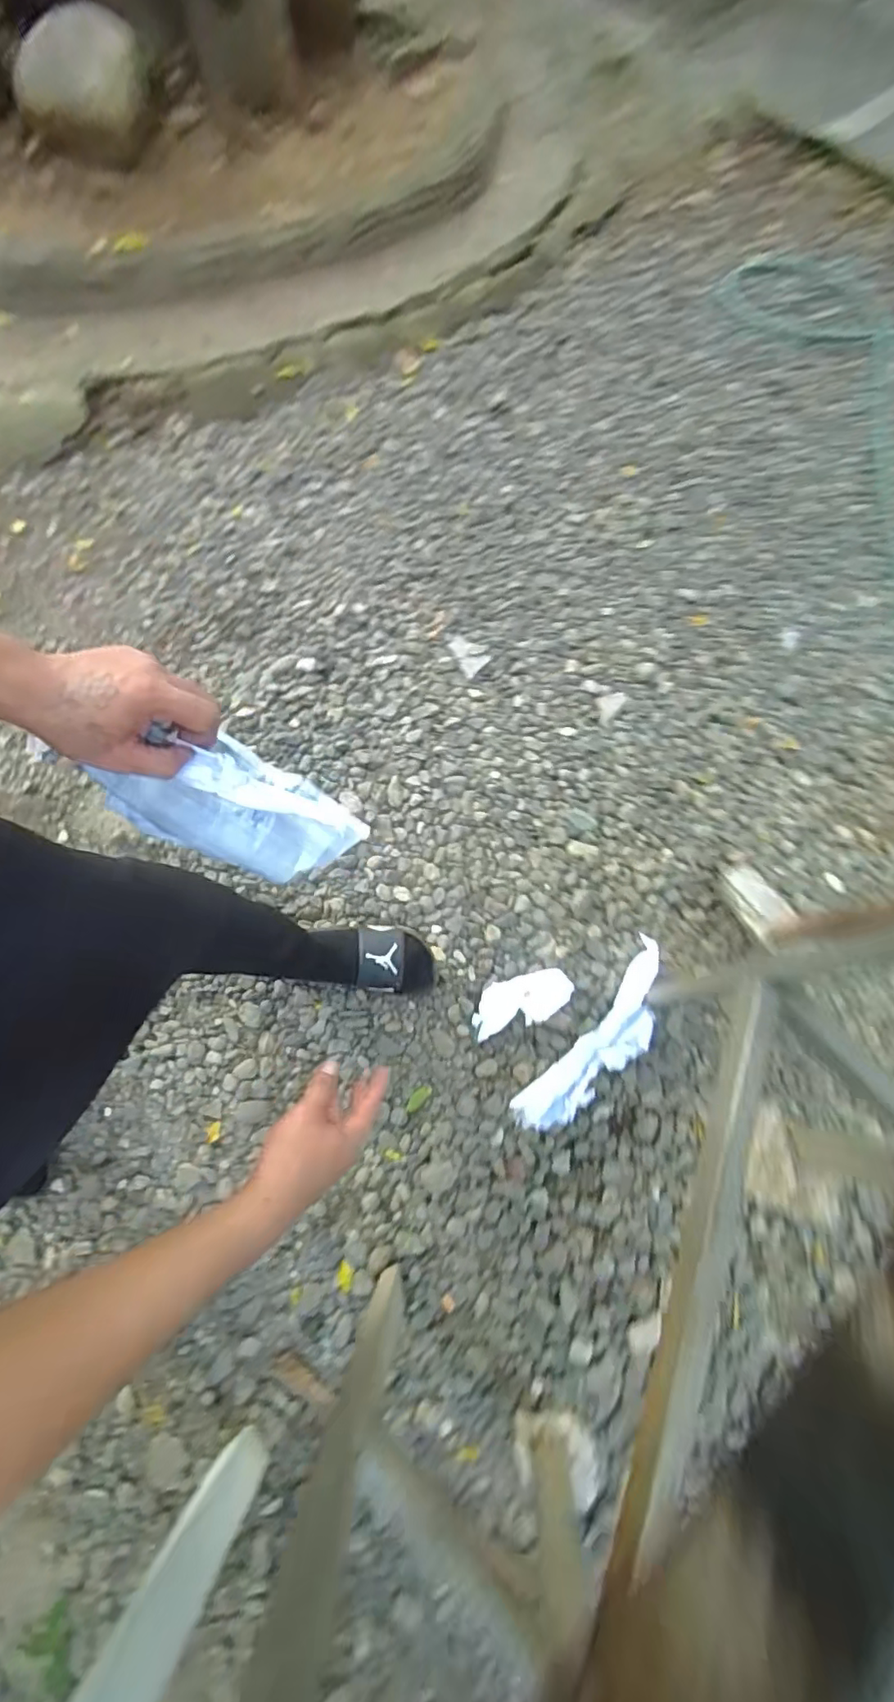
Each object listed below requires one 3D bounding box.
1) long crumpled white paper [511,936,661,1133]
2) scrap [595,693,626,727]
[{"bbox_3d":[0.262,0.311,0.960,0.109,0.044,0.375,39,75,14],"label":"long crumpled white paper"},{"bbox_3d":[0.325,-0.297,1.185,0.047,0.005,0.080,34,74,13],"label":"scrap"}]

